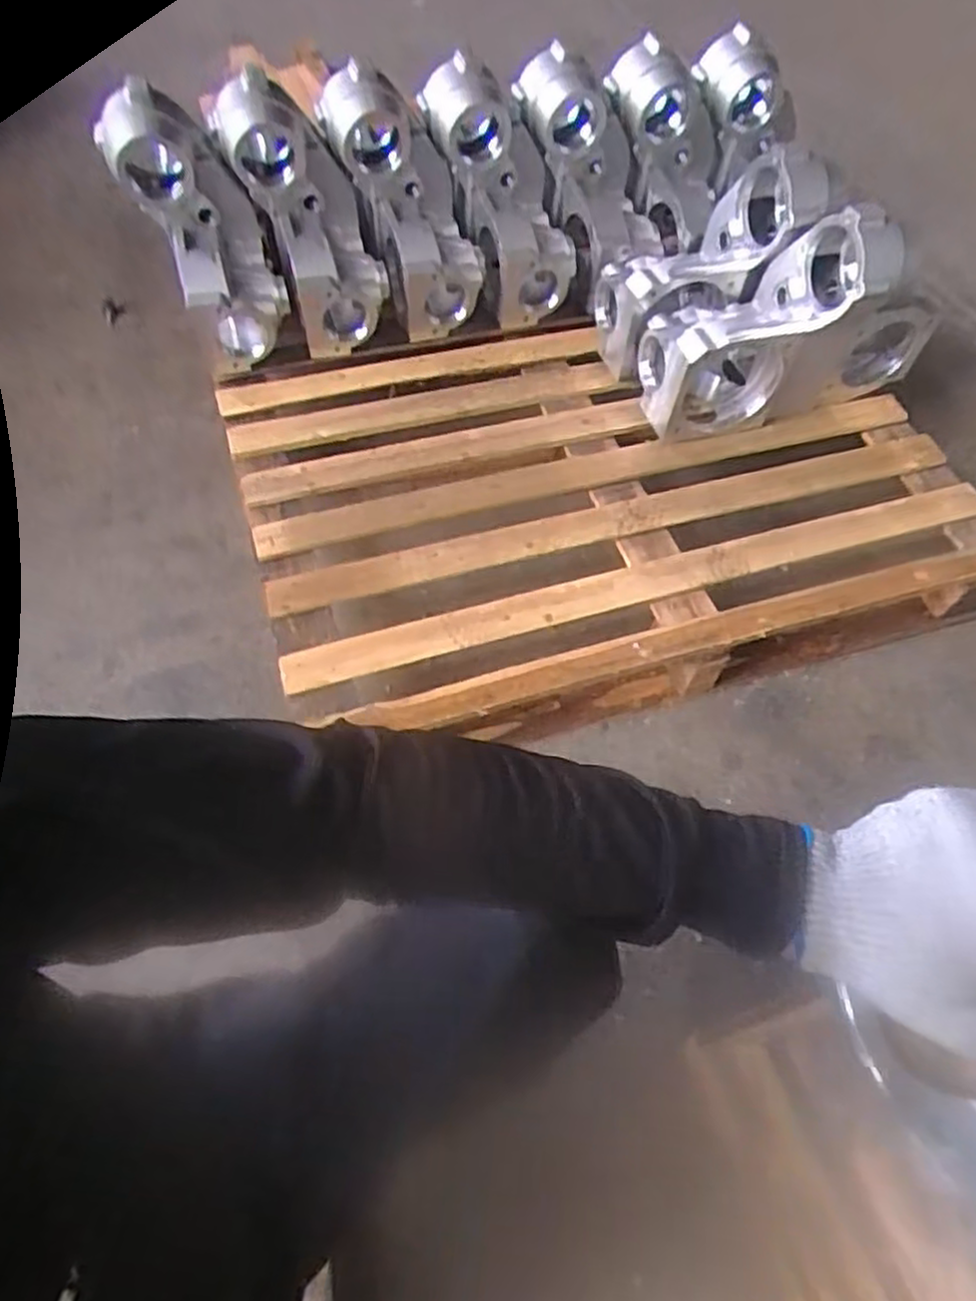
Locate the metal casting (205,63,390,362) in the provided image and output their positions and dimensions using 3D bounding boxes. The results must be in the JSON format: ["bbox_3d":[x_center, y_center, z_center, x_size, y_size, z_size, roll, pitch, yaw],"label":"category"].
[{"bbox_3d":[-0.285,-0.683,1.203,0.161,0.384,0.126,-29,19,-15],"label":"metal casting"}]

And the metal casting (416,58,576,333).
[{"bbox_3d":[0.025,-0.768,1.281,0.147,0.377,0.153,-21,29,12],"label":"metal casting"}]

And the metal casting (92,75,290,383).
[{"bbox_3d":[-0.437,-0.644,1.178,0.166,0.376,0.172,-31,26,-17],"label":"metal casting"}]

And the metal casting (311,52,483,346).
[{"bbox_3d":[-0.136,-0.731,1.248,0.157,0.385,0.144,-28,18,-15],"label":"metal casting"}]

